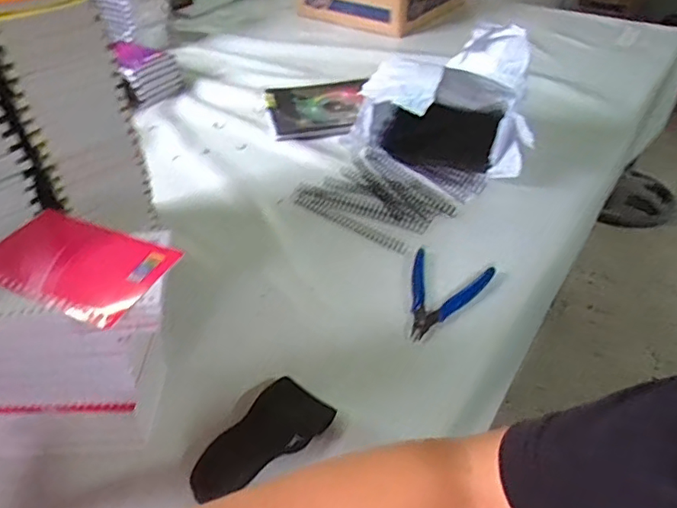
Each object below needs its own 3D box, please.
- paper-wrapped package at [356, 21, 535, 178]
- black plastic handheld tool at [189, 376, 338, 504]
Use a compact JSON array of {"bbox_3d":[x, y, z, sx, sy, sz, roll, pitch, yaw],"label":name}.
[{"bbox_3d":[0.142,-0.210,0.742,0.225,0.164,0.114,12,44,17],"label":"paper-wrapped package"},{"bbox_3d":[-0.061,0.149,0.444,0.054,0.021,0.118,31,47,28],"label":"black plastic handheld tool"}]

